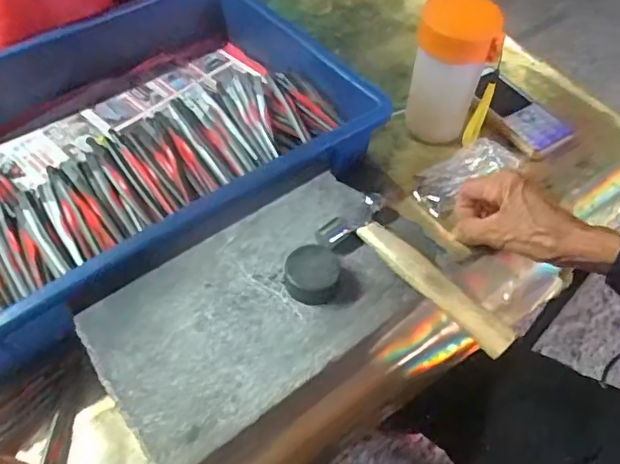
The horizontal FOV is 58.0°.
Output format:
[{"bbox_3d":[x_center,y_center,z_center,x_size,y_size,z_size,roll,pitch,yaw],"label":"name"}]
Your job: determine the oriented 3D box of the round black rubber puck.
[{"bbox_3d":[0.001,0.028,0.392,0.037,0.027,0.038,1,53,-1],"label":"round black rubber puck"}]

